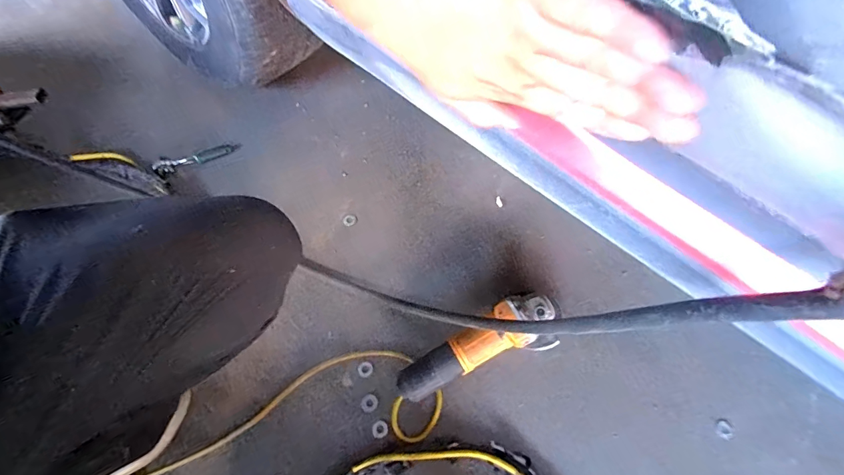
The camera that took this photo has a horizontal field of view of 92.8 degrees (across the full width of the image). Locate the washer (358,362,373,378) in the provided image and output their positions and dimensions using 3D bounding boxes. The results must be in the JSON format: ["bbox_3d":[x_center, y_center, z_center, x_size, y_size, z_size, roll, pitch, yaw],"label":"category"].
[{"bbox_3d":[-0.093,0.217,0.659,0.024,0.004,0.023,-24,67,-11],"label":"washer"}]

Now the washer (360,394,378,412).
[{"bbox_3d":[-0.084,0.263,0.637,0.027,0.004,0.026,0,64,0],"label":"washer"}]

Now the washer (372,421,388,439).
[{"bbox_3d":[-0.065,0.296,0.619,0.024,0.004,0.024,0,64,0],"label":"washer"}]

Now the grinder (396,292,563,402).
[{"bbox_3d":[0.096,0.162,0.628,0.288,0.095,0.086,-19,66,-8],"label":"grinder"}]

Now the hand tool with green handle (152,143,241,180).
[{"bbox_3d":[-0.469,-0.168,0.839,0.169,0.024,0.033,-25,67,-11],"label":"hand tool with green handle"}]

